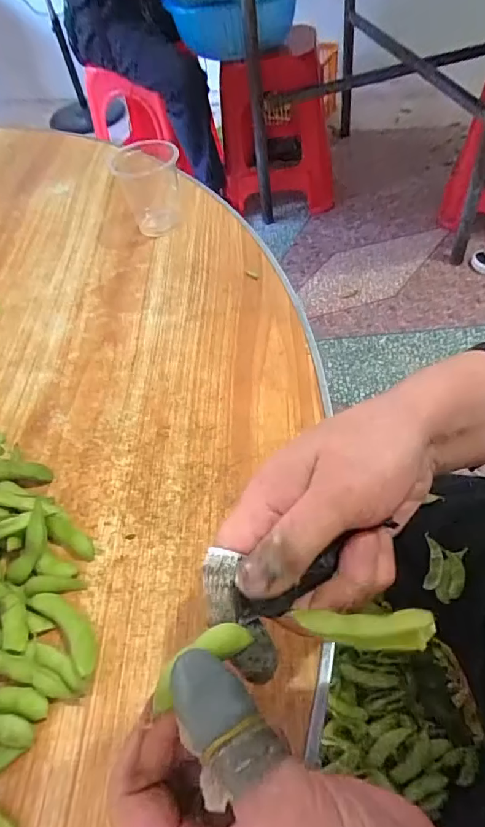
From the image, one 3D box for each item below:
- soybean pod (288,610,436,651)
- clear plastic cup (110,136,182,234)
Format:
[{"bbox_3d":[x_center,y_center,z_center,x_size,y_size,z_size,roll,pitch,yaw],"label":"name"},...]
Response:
[{"bbox_3d":[0.046,0.081,0.187,0.050,0.006,0.016,-3,53,12],"label":"soybean pod"},{"bbox_3d":[-0.090,-0.222,0.486,0.063,0.069,0.070,-18,54,-7],"label":"clear plastic cup"}]

